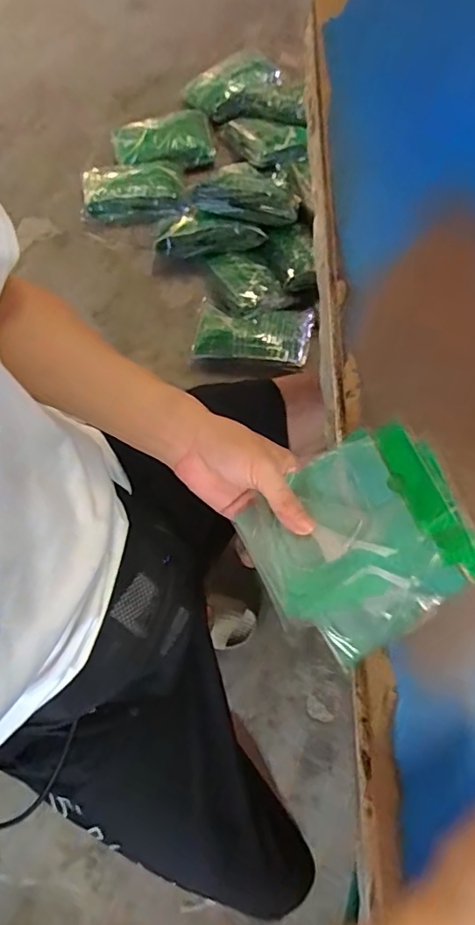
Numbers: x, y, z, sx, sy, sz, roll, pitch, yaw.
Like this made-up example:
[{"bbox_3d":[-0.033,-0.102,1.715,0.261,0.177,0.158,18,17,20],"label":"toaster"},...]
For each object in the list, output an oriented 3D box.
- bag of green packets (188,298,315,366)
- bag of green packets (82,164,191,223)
[{"bbox_3d":[0.036,-0.299,1.245,0.265,0.058,0.151,8,72,2],"label":"bag of green packets"},{"bbox_3d":[-0.285,-0.742,1.442,0.293,0.060,0.178,1,72,0],"label":"bag of green packets"}]

